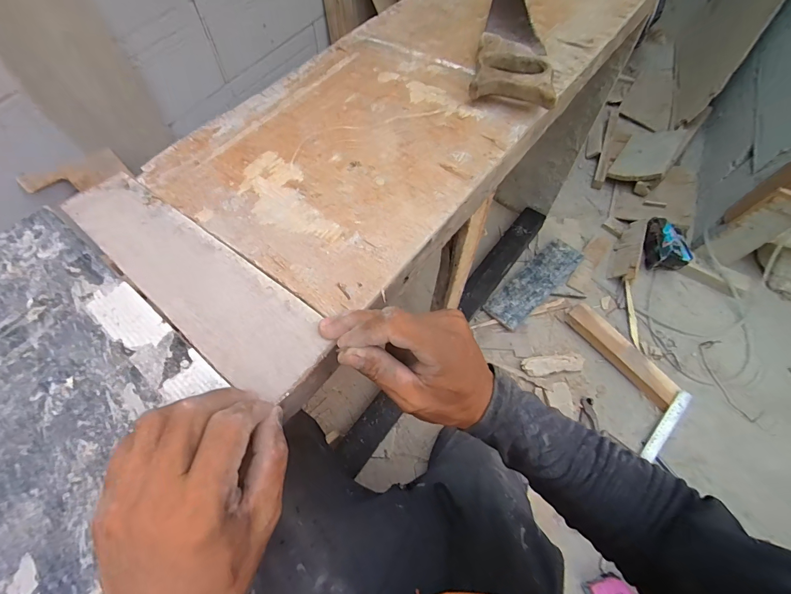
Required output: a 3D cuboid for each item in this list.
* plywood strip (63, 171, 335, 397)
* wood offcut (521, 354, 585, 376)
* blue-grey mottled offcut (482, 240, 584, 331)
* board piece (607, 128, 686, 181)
[{"bbox_3d":[-0.189,-0.028,0.330,0.317,0.005,0.080,34,66,21],"label":"plywood strip"},{"bbox_3d":[0.392,0.164,0.906,0.156,0.025,0.044,-6,64,-7],"label":"wood offcut"},{"bbox_3d":[0.385,-0.044,1.018,0.328,0.018,0.101,-39,72,-20],"label":"blue-grey mottled offcut"},{"bbox_3d":[0.824,-0.463,1.209,0.169,0.024,0.222,17,68,49],"label":"board piece"}]

